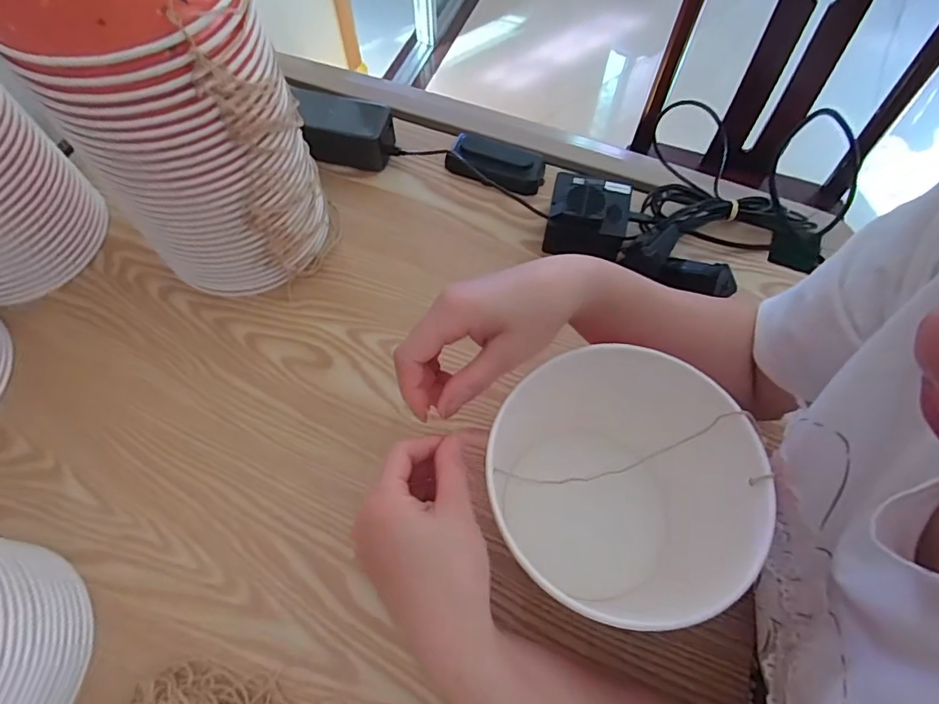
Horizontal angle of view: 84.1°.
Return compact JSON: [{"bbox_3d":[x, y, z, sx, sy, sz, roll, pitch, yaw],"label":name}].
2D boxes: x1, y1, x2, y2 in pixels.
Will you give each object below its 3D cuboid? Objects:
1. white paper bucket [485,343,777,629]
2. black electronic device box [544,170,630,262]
[{"bbox_3d":[0.103,0.096,0.358,0.153,0.127,0.159,7,63,2],"label":"white paper bucket"},{"bbox_3d":[0.121,-0.134,0.521,0.082,0.060,0.075,12,64,5],"label":"black electronic device box"}]

